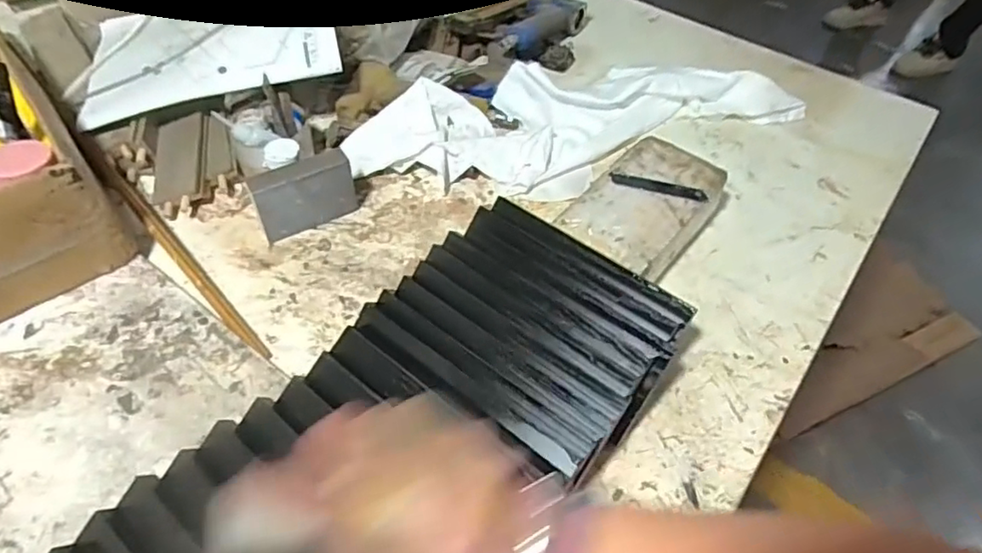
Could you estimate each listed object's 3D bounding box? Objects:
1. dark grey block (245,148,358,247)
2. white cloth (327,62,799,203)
[{"bbox_3d":[-0.189,-0.083,0.622,0.097,0.071,0.036,-29,59,-25],"label":"dark grey block"},{"bbox_3d":[0.099,-0.195,0.750,0.563,0.054,0.191,-18,54,-19],"label":"white cloth"}]

